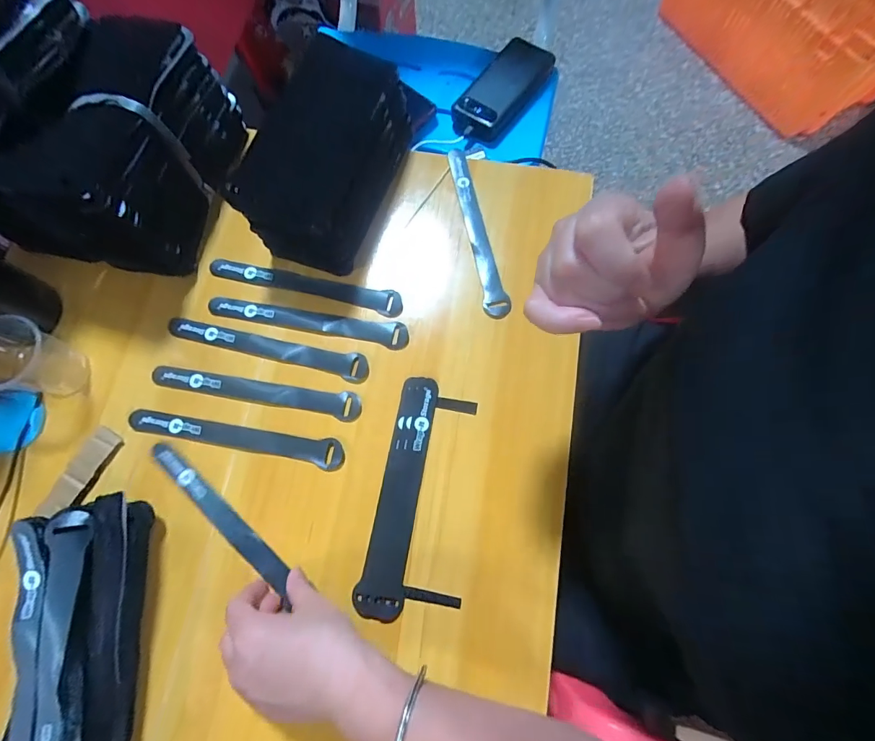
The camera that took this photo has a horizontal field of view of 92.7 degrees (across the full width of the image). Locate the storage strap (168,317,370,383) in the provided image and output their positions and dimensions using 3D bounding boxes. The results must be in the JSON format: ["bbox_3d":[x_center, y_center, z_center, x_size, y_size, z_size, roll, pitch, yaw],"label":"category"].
[{"bbox_3d":[-0.165,-0.021,0.405,0.202,0.004,0.025,12,79,6],"label":"storage strap"}]

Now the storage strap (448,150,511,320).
[{"bbox_3d":[0.038,-0.147,0.431,0.025,0.007,0.197,-9,72,-12],"label":"storage strap"}]

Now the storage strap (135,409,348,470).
[{"bbox_3d":[-0.184,0.061,0.378,0.198,0.004,0.025,9,75,2],"label":"storage strap"}]

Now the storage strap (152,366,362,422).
[{"bbox_3d":[-0.172,0.018,0.394,0.200,0.004,0.024,10,77,6],"label":"storage strap"}]

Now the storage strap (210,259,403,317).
[{"bbox_3d":[-0.132,-0.087,0.420,0.199,0.008,0.026,14,75,6],"label":"storage strap"}]

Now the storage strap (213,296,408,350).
[{"bbox_3d":[-0.128,-0.050,0.413,0.201,0.004,0.025,11,76,6],"label":"storage strap"}]

